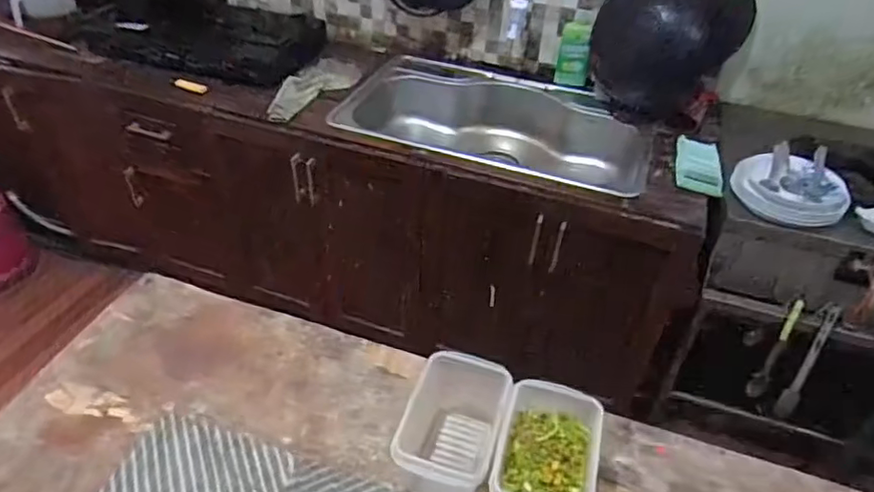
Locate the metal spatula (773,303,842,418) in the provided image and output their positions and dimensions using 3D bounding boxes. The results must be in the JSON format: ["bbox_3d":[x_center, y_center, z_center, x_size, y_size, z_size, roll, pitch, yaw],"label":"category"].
[{"bbox_3d":[0.783,0.247,1.223,0.031,0.276,0.023,20,22,18],"label":"metal spatula"}]

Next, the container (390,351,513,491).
[{"bbox_3d":[0.019,0.223,0.681,0.106,0.100,0.155,14,42,13],"label":"container"}]

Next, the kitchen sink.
[{"bbox_3d":[0.168,-0.297,1.635,0.810,0.225,0.477,18,43,16],"label":"kitchen sink"}]

